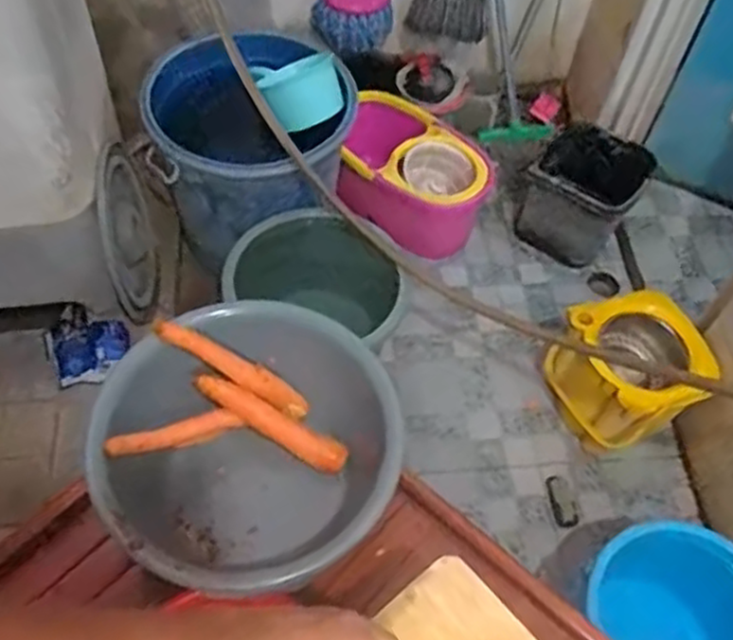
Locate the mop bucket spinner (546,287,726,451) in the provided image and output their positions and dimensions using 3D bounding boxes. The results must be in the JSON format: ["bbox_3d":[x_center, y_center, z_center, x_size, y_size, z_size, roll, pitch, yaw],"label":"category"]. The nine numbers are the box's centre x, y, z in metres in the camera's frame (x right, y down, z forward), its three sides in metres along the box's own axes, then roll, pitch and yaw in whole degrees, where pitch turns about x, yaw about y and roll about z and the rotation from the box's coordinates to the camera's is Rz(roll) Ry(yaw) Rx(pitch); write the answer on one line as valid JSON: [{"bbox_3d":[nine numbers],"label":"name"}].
[{"bbox_3d":[0.507,0.113,1.493,0.210,0.286,0.255,-15,58,-13],"label":"mop bucket spinner"}]

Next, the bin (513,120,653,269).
[{"bbox_3d":[0.511,-0.294,1.785,0.241,0.236,0.221,28,59,15],"label":"bin"}]

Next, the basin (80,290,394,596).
[{"bbox_3d":[-0.128,0.160,0.794,0.291,0.177,0.270,2,56,-2],"label":"basin"}]

